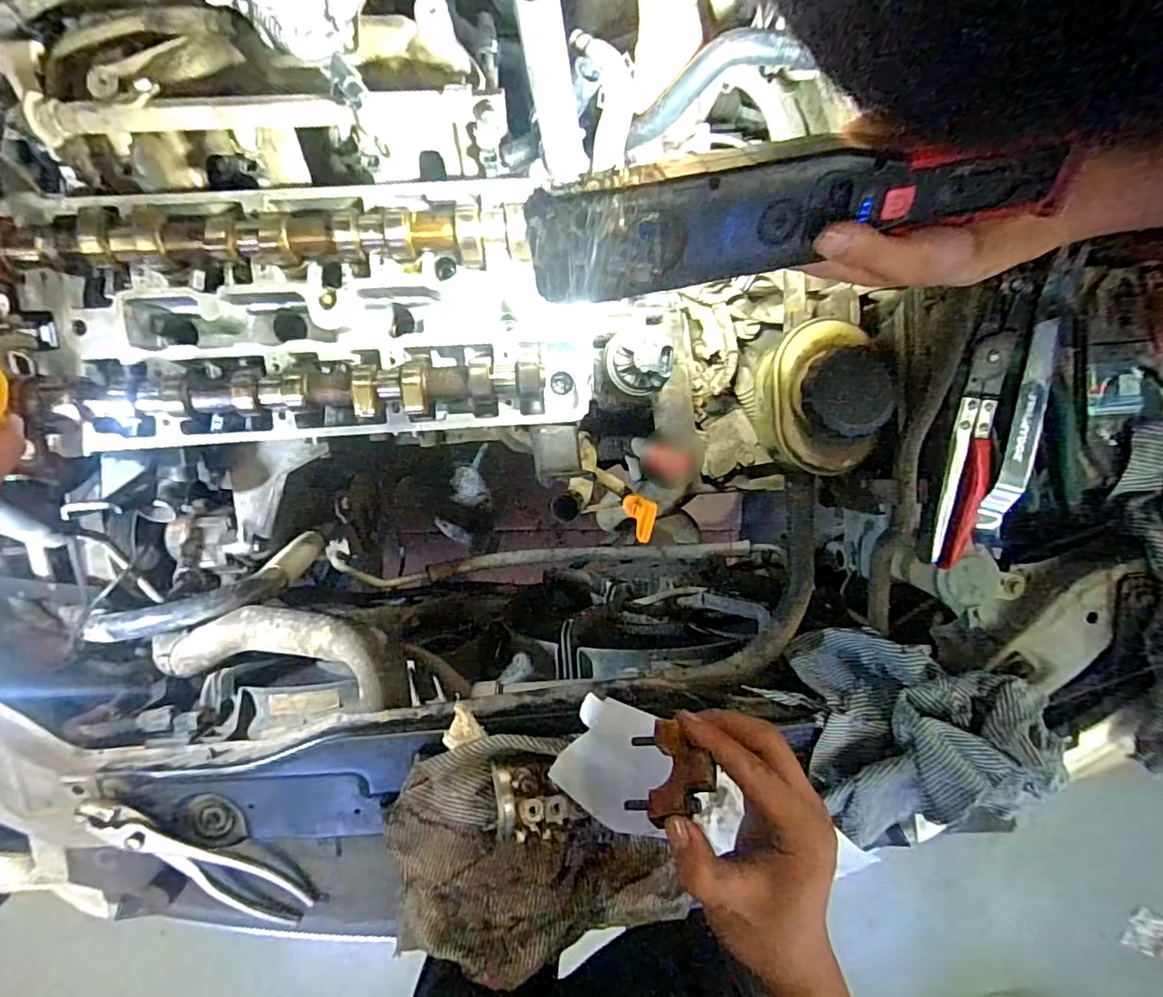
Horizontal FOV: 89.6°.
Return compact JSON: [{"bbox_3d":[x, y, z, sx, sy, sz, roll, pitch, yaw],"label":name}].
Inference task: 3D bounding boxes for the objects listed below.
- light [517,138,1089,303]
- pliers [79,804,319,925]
[{"bbox_3d":[0.112,-0.156,0.317,0.282,0.036,0.064,-9,136,-7],"label":"light"},{"bbox_3d":[-0.322,0.308,0.491,0.197,0.015,0.049,43,92,-18],"label":"pliers"}]

